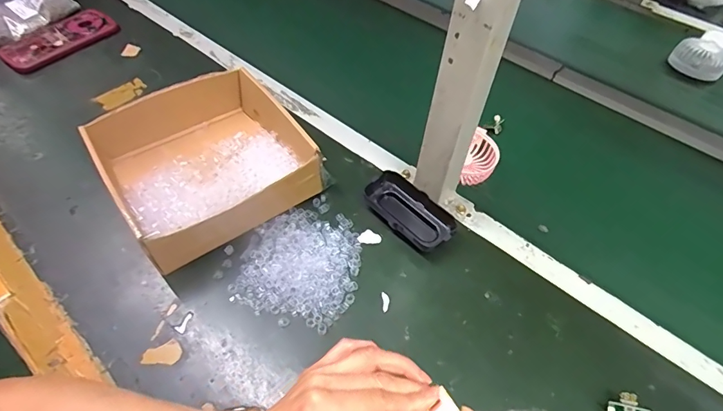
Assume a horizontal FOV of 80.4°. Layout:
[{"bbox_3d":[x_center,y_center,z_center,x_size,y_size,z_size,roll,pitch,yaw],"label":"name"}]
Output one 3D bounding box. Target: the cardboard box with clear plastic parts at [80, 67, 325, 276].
[{"bbox_3d":[-0.177,-0.057,0.497,0.203,0.059,0.203,-29,59,-23],"label":"cardboard box with clear plastic parts"}]

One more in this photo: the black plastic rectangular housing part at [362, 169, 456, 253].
[{"bbox_3d":[0.055,0.008,0.490,0.056,0.028,0.106,-32,60,-25],"label":"black plastic rectangular housing part"}]

